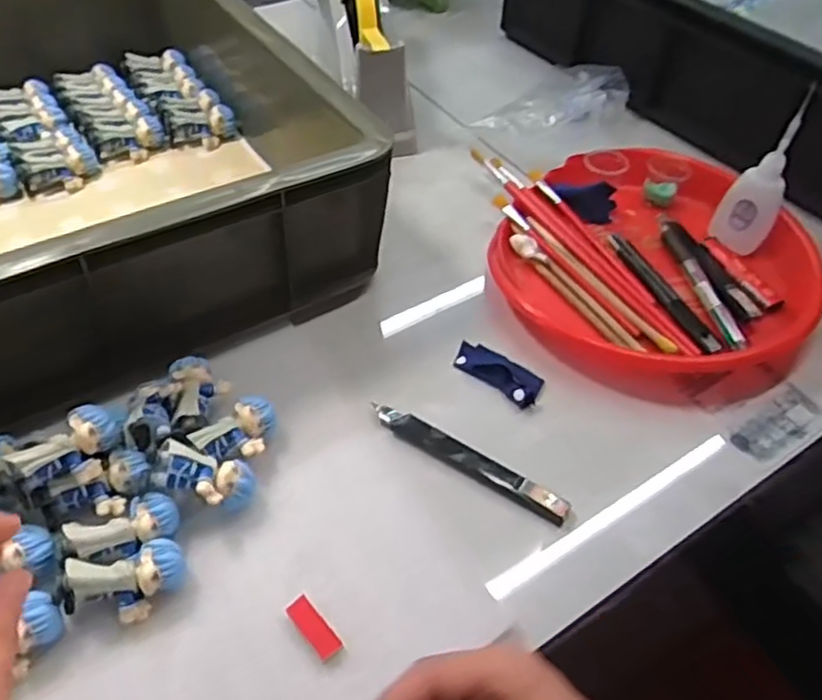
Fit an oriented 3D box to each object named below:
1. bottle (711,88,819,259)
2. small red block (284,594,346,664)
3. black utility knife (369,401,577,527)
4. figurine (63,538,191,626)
[{"bbox_3d":[0.277,-0.133,0.547,0.043,0.105,0.039,20,52,13],"label":"bottle"},{"bbox_3d":[-0.050,0.145,0.366,0.015,0.006,0.036,-32,59,-26],"label":"small red block"},{"bbox_3d":[0.036,0.069,0.440,0.136,0.008,0.019,26,54,17],"label":"black utility knife"},{"bbox_3d":[-0.148,0.123,0.365,0.060,0.031,0.030,-15,53,-15],"label":"figurine"}]

